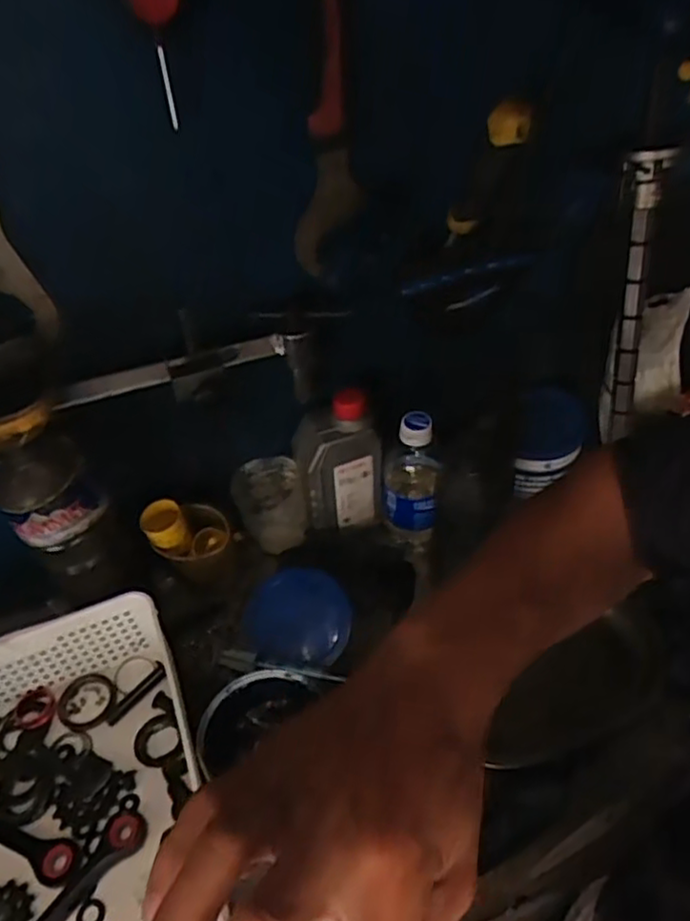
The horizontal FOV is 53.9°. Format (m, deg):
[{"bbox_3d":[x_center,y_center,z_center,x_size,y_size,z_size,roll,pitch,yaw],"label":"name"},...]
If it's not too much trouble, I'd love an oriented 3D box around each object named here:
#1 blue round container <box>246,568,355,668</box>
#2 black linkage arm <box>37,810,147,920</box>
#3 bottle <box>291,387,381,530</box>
[{"bbox_3d":[-0.046,0.159,0.666,0.098,0.058,0.091,-11,66,-12],"label":"blue round container"},{"bbox_3d":[-0.208,0.325,0.480,0.031,0.010,0.164,24,51,28],"label":"black linkage arm"},{"bbox_3d":[-0.005,0.004,0.683,0.079,0.148,0.049,-13,45,-7],"label":"bottle"}]

